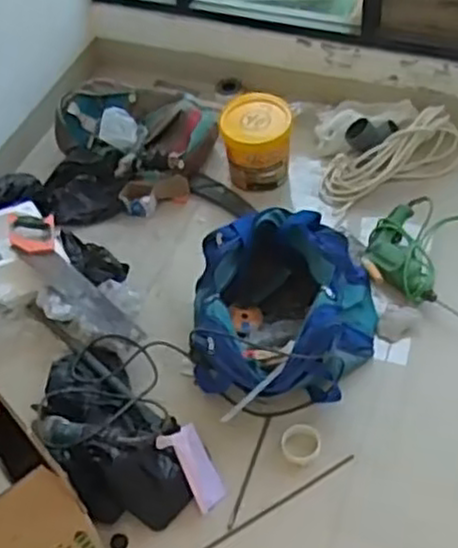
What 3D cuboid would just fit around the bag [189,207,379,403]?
[{"bbox_3d":[0.110,0.080,1.562,0.397,0.177,0.426,6,55,9],"label":"bag"}]

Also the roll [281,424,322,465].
[{"bbox_3d":[0.146,0.341,1.478,0.076,0.022,0.084,15,59,11],"label":"roll"}]

